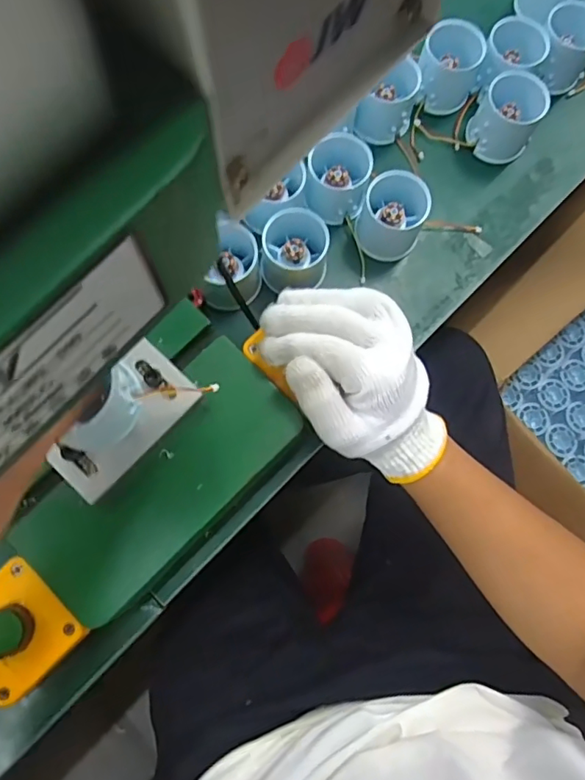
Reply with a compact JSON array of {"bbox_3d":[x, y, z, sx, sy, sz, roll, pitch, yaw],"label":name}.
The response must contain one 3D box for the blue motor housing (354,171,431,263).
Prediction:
[{"bbox_3d":[0.081,-0.141,0.448,0.052,0.054,0.048,0,77,-2],"label":"blue motor housing"}]

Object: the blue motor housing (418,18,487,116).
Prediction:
[{"bbox_3d":[0.137,-0.282,0.482,0.051,0.055,0.049,0,77,-2],"label":"blue motor housing"}]

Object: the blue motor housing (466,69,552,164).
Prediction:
[{"bbox_3d":[0.186,-0.235,0.475,0.054,0.053,0.052,31,78,5],"label":"blue motor housing"}]

